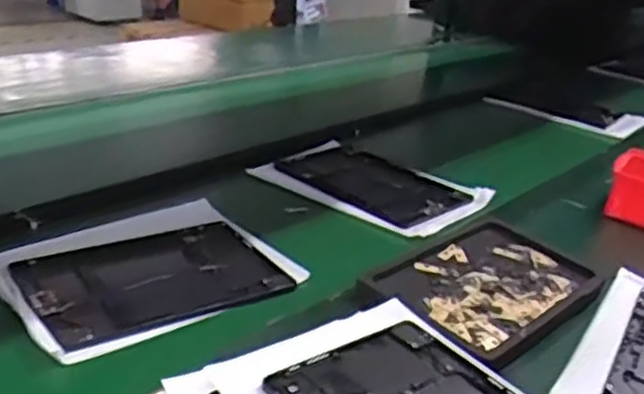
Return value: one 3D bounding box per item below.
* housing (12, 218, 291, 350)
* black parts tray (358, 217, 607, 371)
[{"bbox_3d":[-0.165,0.081,0.723,0.235,0.015,0.159,-10,27,-37],"label":"housing"},{"bbox_3d":[0.163,0.088,0.746,0.167,0.032,0.254,24,27,37],"label":"black parts tray"}]

